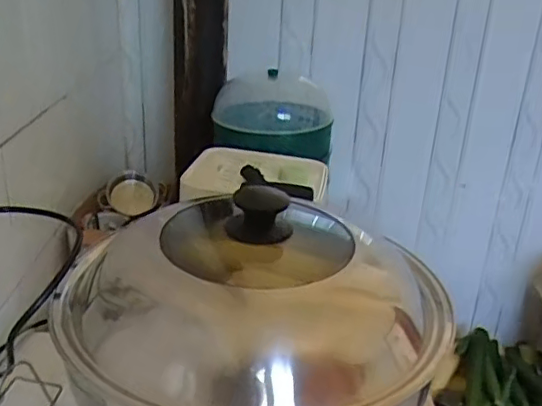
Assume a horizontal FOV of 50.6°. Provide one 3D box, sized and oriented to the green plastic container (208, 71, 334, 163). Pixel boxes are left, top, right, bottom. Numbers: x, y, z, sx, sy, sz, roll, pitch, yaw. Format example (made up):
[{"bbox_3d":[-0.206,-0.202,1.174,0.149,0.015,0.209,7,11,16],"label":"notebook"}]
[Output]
[{"bbox_3d":[0.005,-0.174,1.058,0.214,0.120,0.156,6,24,6],"label":"green plastic container"}]

